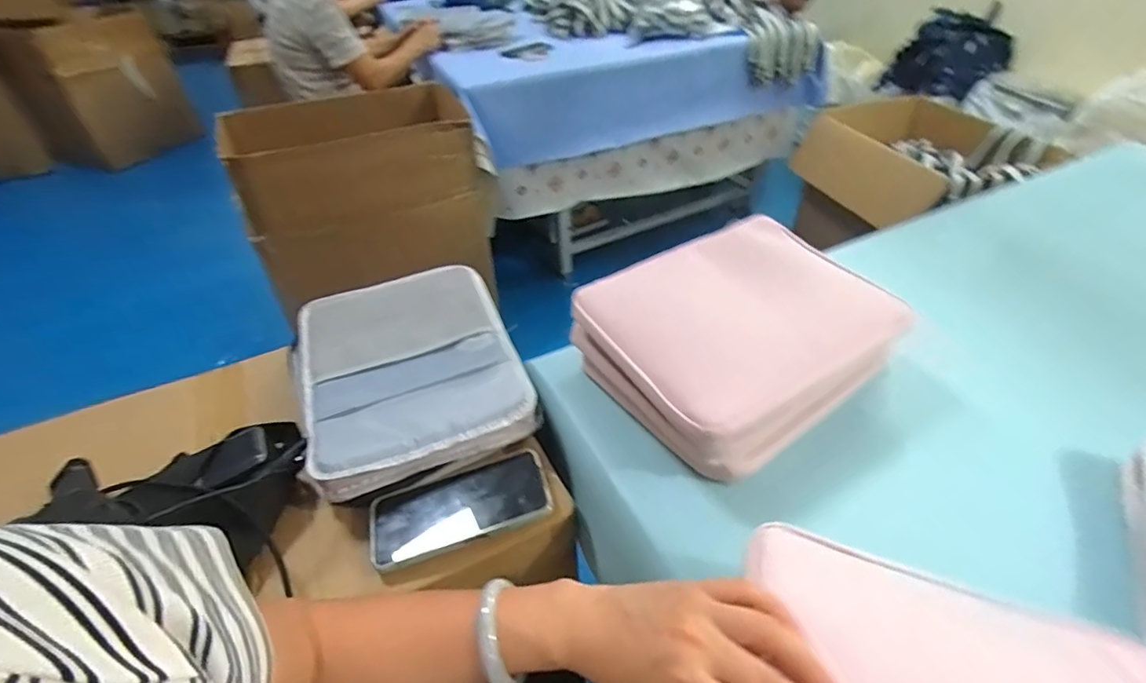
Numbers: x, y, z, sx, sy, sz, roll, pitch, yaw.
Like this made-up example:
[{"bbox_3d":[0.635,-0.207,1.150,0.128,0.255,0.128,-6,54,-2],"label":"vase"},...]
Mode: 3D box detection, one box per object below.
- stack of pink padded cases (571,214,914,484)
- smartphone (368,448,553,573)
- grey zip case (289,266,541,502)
[{"bbox_3d":[0.166,-0.007,0.561,0.263,0.094,0.221,-26,46,-24],"label":"stack of pink padded cases"},{"bbox_3d":[-0.106,0.153,0.501,0.161,0.010,0.079,-16,40,-10],"label":"smartphone"},{"bbox_3d":[-0.188,0.022,0.612,0.228,0.041,0.280,-17,43,-15],"label":"grey zip case"}]

